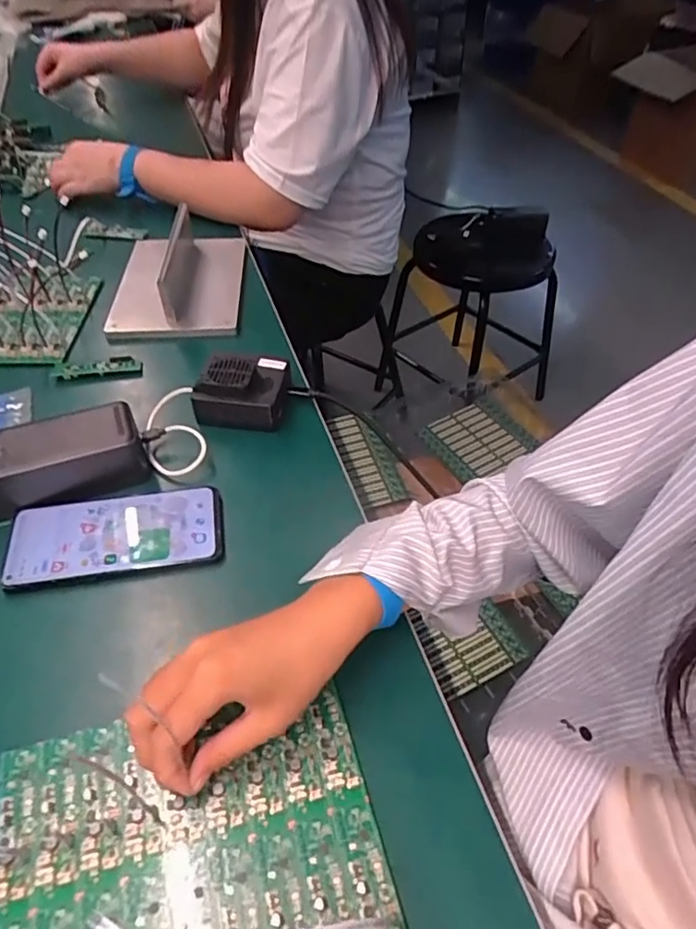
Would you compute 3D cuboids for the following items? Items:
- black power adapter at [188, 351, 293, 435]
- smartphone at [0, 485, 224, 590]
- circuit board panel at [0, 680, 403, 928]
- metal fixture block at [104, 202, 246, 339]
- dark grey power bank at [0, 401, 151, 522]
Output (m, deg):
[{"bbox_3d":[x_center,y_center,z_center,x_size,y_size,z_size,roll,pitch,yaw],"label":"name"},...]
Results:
[{"bbox_3d":[-0.097,-0.072,0.535,0.079,0.045,0.065,6,46,4],"label":"black power adapter"},{"bbox_3d":[-0.178,0.052,0.446,0.155,0.012,0.073,-7,48,-6],"label":"smartphone"},{"bbox_3d":[-0.082,0.208,0.304,0.195,0.013,0.157,-9,49,-12],"label":"circuit board panel"},{"bbox_3d":[-0.196,-0.225,0.672,0.142,0.052,0.201,-2,48,-2],"label":"metal fixture block"},{"bbox_3d":[-0.235,-0.004,0.469,0.132,0.046,0.057,-15,49,-16],"label":"dark grey power bank"}]

